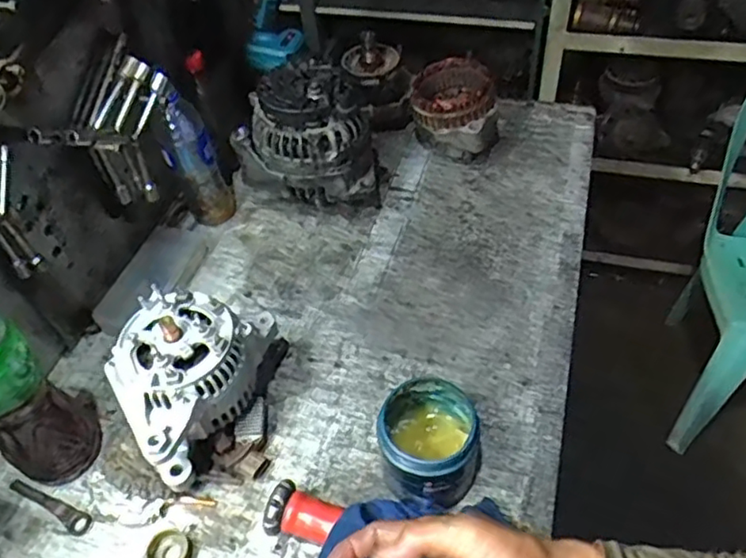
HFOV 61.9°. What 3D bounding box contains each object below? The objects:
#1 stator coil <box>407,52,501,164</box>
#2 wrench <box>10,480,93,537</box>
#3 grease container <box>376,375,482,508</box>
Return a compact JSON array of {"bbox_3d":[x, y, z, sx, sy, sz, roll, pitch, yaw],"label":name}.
[{"bbox_3d":[0.120,-0.240,0.921,0.123,0.111,0.140,4,49,9],"label":"stator coil"},{"bbox_3d":[-0.322,0.224,0.622,0.103,0.007,0.019,20,53,22],"label":"wrench"},{"bbox_3d":[0.054,0.159,0.586,0.085,0.101,0.093,-3,48,3],"label":"grease container"}]

